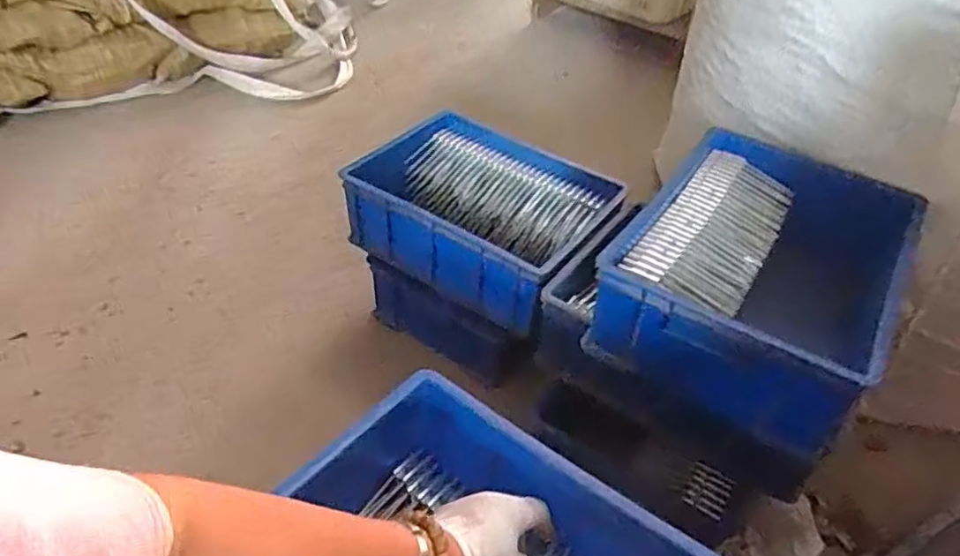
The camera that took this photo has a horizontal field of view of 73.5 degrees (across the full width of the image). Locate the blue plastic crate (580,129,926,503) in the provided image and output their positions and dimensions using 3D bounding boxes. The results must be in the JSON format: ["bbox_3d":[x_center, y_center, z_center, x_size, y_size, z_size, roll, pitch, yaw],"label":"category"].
[{"bbox_3d":[0.359,0.018,0.878,0.309,0.236,0.425,25,46,20],"label":"blue plastic crate"}]

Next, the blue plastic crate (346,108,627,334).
[{"bbox_3d":[-0.009,-0.117,1.122,0.438,0.137,0.296,26,47,21],"label":"blue plastic crate"}]

